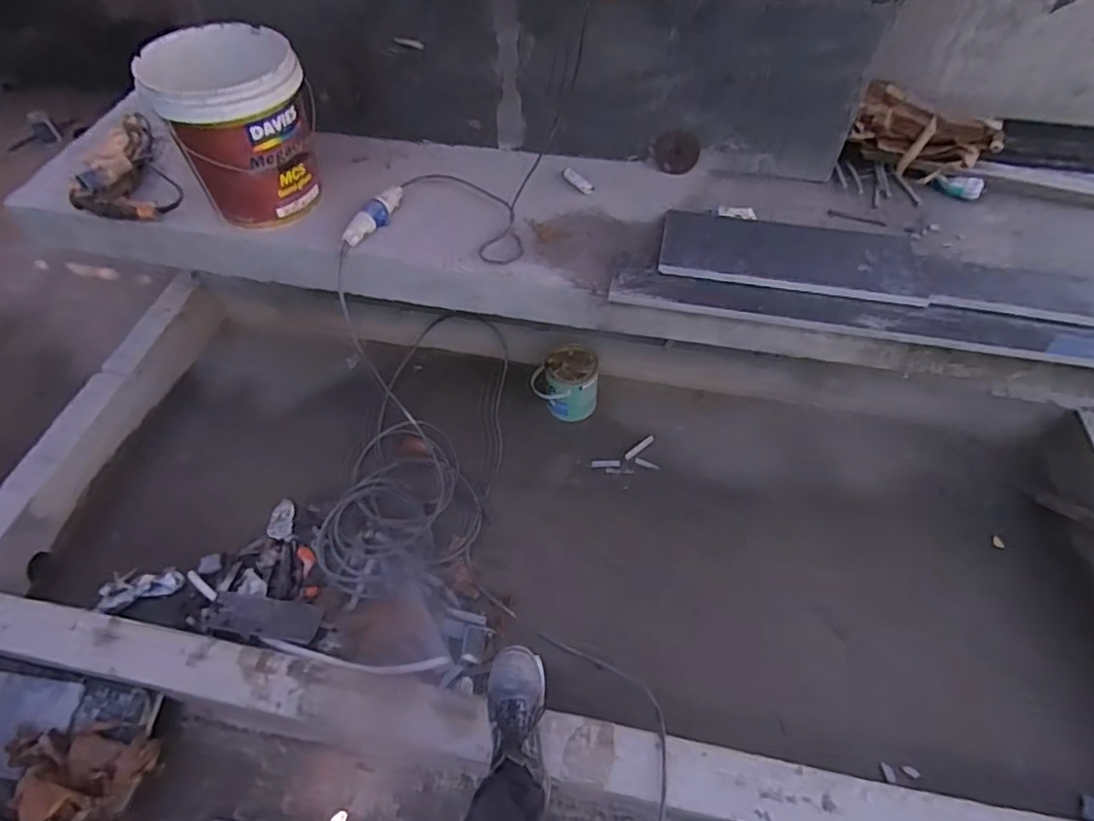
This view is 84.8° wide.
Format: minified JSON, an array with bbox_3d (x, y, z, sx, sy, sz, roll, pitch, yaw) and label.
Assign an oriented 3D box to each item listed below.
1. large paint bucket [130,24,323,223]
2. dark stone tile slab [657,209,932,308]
[{"bbox_3d":[-0.633,-0.597,1.269,0.281,0.320,0.272,0,54,0],"label":"large paint bucket"},{"bbox_3d":[0.491,-0.326,1.226,0.498,0.020,0.212,10,56,13],"label":"dark stone tile slab"}]

